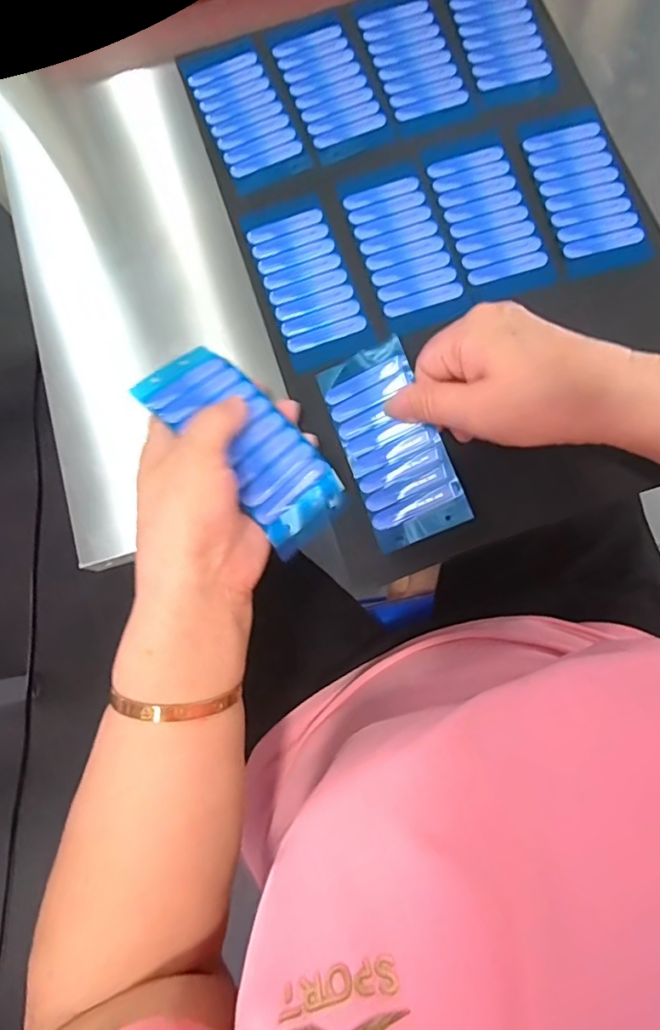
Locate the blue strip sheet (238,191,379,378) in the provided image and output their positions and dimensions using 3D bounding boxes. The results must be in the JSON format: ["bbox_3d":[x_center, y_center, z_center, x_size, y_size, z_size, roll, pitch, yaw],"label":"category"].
[{"bbox_3d":[-0.014,-0.151,0.348,0.054,0.010,0.119,-20,79,-1],"label":"blue strip sheet"}]

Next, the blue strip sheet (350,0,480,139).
[{"bbox_3d":[0.058,-0.317,0.375,0.055,0.010,0.116,-18,78,-1],"label":"blue strip sheet"}]

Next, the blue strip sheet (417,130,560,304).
[{"bbox_3d":[0.102,-0.196,0.352,0.058,0.006,0.112,-17,79,-1],"label":"blue strip sheet"}]

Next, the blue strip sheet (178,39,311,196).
[{"bbox_3d":[-0.060,-0.281,0.374,0.055,0.010,0.124,-23,79,-2],"label":"blue strip sheet"}]

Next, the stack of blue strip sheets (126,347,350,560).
[{"bbox_3d":[-0.046,-0.040,0.294,0.053,0.022,0.123,-42,92,-11],"label":"stack of blue strip sheets"}]

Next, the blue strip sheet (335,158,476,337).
[{"bbox_3d":[0.047,-0.176,0.349,0.055,0.008,0.115,-19,78,-1],"label":"blue strip sheet"}]

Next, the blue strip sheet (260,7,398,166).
[{"bbox_3d":[-0.003,-0.303,0.375,0.055,0.006,0.125,-21,79,-2],"label":"blue strip sheet"}]

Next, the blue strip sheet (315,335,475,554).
[{"bbox_3d":[0.035,-0.043,0.316,0.054,0.006,0.121,-23,74,15],"label":"blue strip sheet"}]

